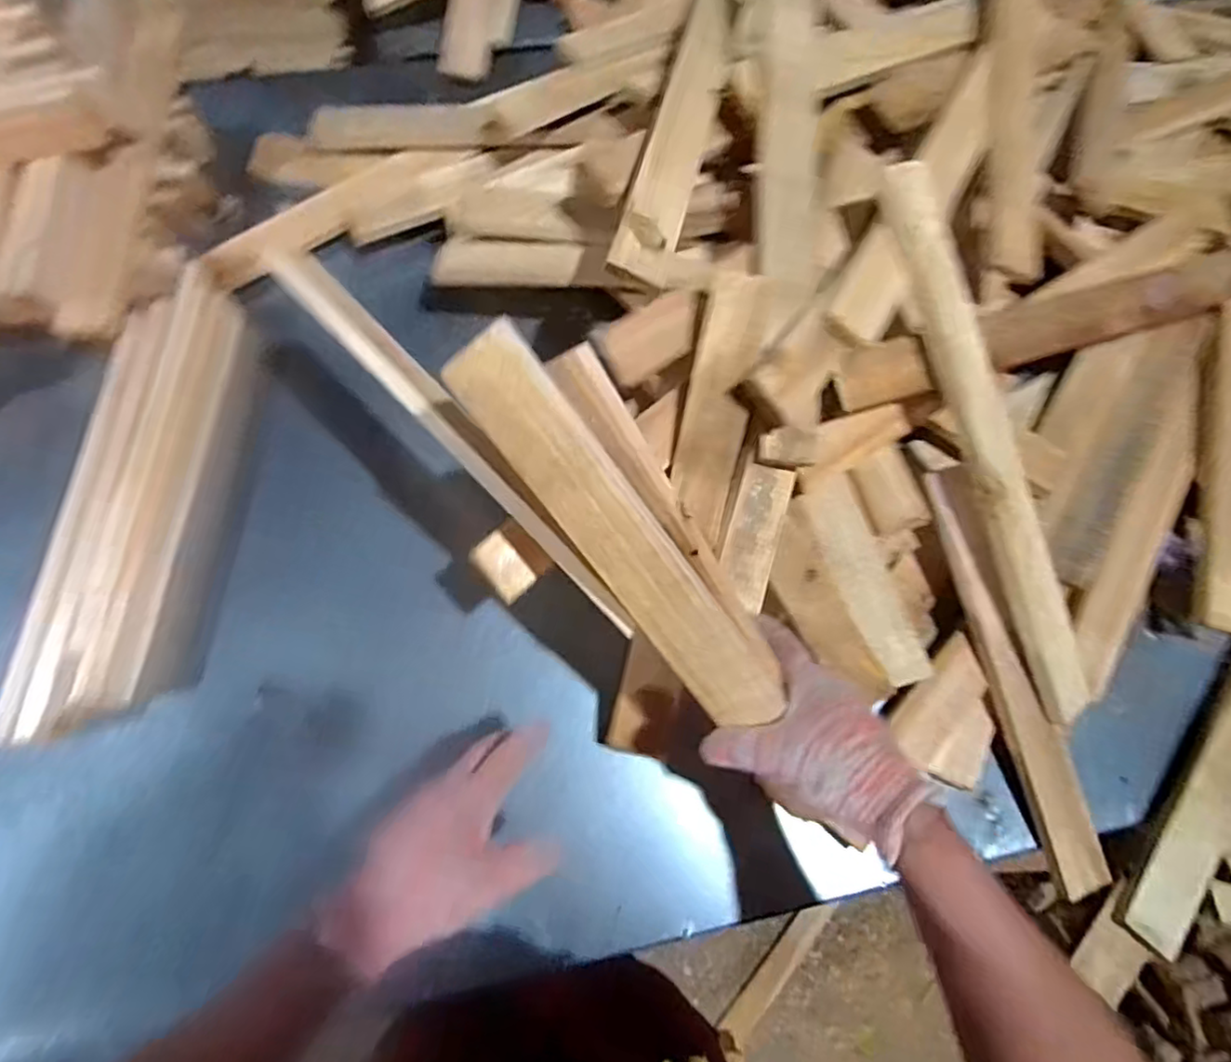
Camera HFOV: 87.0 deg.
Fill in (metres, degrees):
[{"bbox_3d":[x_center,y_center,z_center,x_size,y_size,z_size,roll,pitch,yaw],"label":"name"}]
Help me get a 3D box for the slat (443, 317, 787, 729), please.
[{"bbox_3d":[0.005,0.009,0.403,0.055,0.010,0.294,-34,104,19],"label":"slat"}]

